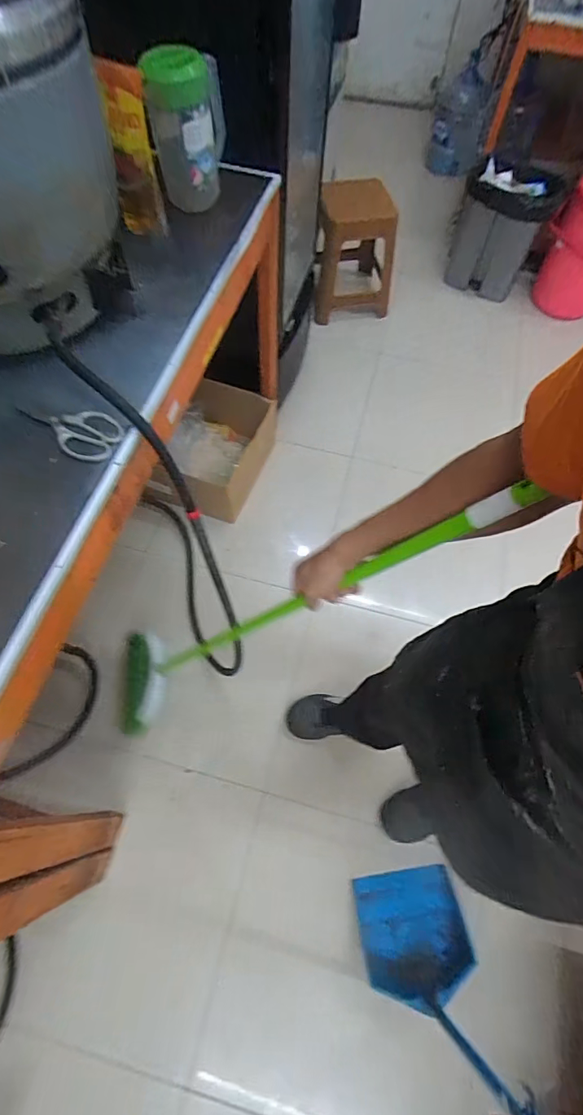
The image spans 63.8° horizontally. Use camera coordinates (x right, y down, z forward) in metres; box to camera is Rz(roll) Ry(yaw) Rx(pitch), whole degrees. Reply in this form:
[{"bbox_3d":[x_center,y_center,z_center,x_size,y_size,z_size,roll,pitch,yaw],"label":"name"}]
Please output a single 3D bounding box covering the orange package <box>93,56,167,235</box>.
[{"bbox_3d":[-0.313,-0.789,0.934,0.087,0.260,0.074,-32,68,-17],"label":"orange package"}]

